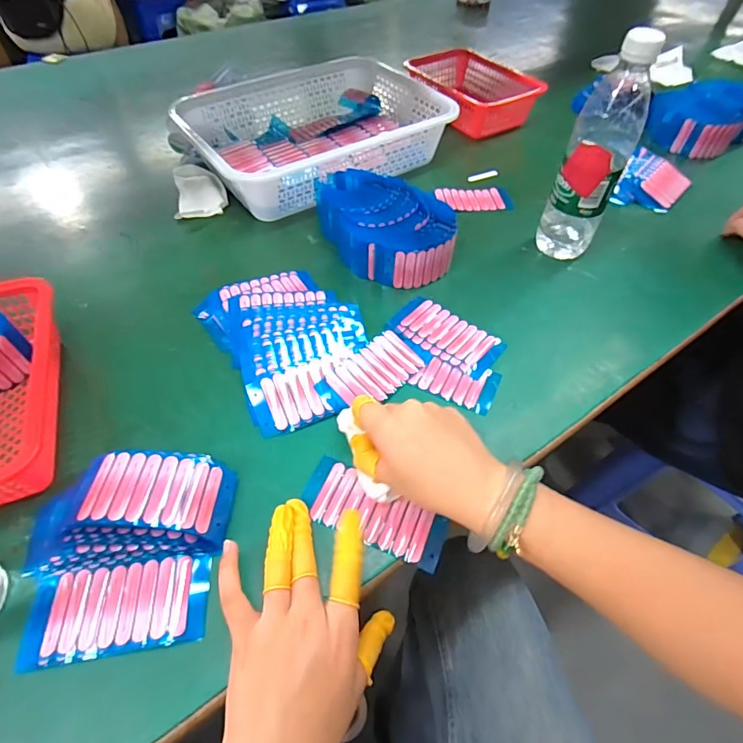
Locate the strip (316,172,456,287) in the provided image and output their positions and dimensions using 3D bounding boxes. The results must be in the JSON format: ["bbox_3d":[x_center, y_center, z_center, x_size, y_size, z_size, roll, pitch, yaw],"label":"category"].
[{"bbox_3d":[0.016,-0.183,0.548,0.124,0.057,0.190,-21,56,-17],"label":"strip"}]

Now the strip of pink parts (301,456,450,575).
[{"bbox_3d":[0.000,0.114,0.352,0.117,0.008,0.049,25,54,18],"label":"strip of pink parts"}]

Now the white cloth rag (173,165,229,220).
[{"bbox_3d":[-0.239,-0.252,0.619,0.068,0.031,0.094,-8,53,-8],"label":"white cloth rag"}]

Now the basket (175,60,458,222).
[{"bbox_3d":[-0.081,-0.362,0.669,0.362,0.087,0.261,-25,57,-19],"label":"basket"}]

